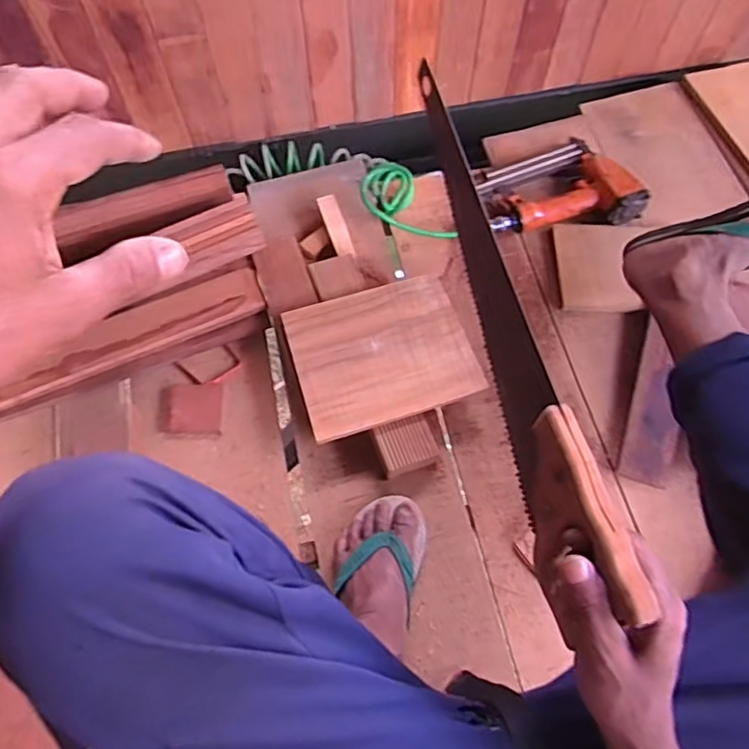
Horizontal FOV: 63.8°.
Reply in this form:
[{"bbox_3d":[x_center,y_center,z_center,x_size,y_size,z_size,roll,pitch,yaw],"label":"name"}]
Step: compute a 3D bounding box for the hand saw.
[{"bbox_3d":[0.099,-0.048,0.479,0.029,0.084,0.454,-12,69,-6],"label":"hand saw"}]

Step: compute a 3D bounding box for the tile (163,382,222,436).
[{"bbox_3d":[-0.244,0.045,0.808,0.076,0.004,0.073,-4,66,-2],"label":"tile"}]

